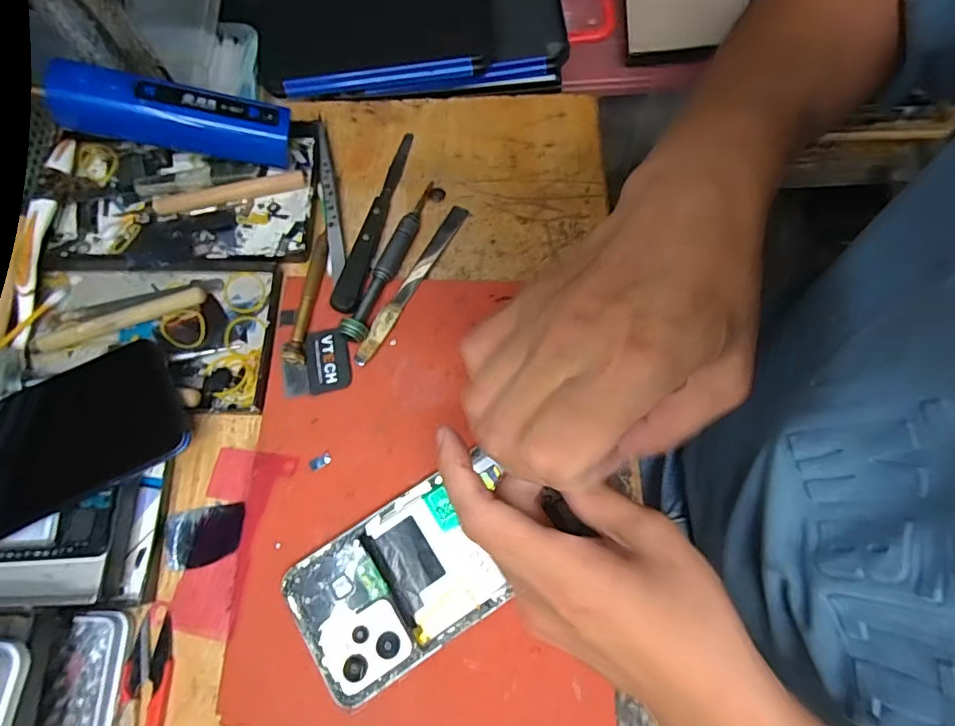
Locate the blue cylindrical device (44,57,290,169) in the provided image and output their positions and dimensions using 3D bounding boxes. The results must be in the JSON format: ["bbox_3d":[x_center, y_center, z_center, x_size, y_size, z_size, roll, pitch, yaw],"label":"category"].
[{"bbox_3d":[-0.190,-0.157,0.334,0.131,0.029,0.031,4,71,-19],"label":"blue cylindrical device"}]

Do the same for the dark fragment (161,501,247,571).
[{"bbox_3d":[-0.156,0.098,0.300,0.047,0.004,0.030,-13,73,-5],"label":"dark fragment"}]

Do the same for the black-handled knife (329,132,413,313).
[{"bbox_3d":[-0.068,-0.097,0.351,0.017,0.010,0.140,12,73,3],"label":"black-handled knife"}]

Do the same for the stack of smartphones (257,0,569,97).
[{"bbox_3d":[-0.047,-0.255,0.399,0.229,0.027,0.101,-5,72,-2],"label":"stack of smartphones"}]

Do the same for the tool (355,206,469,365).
[{"bbox_3d":[-0.041,-0.054,0.339,0.011,0.004,0.127,28,74,8],"label":"tool"}]

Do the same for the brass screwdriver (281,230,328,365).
[{"bbox_3d":[-0.105,-0.042,0.332,0.011,0.011,0.091,7,72,2],"label":"brass screwdriver"}]

